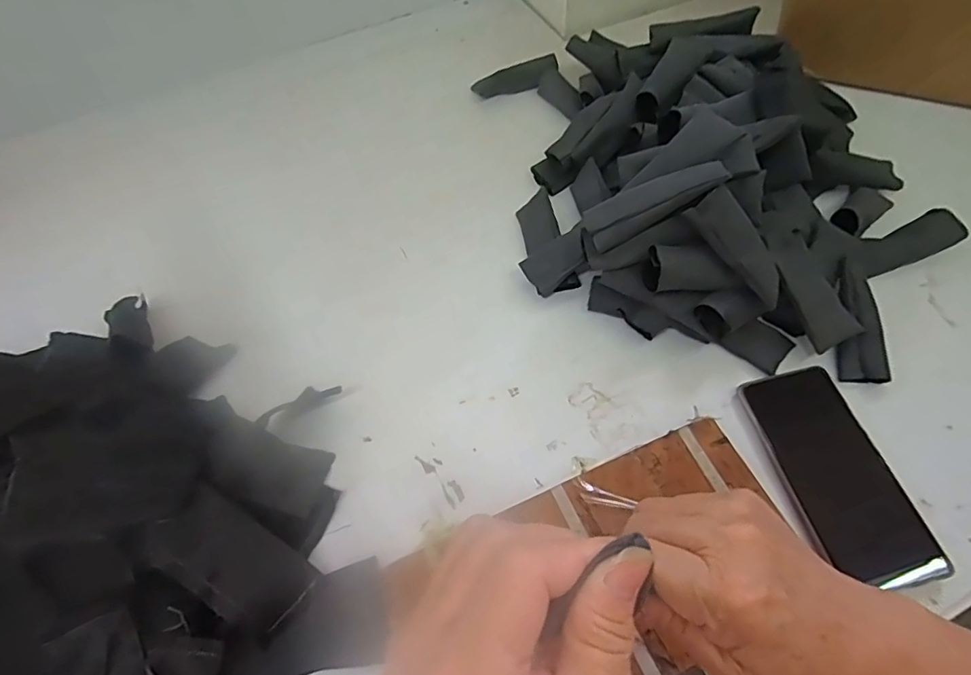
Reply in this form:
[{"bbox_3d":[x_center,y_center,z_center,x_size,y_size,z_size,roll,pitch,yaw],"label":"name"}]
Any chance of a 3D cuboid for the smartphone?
[{"bbox_3d":[0.257,0.097,0.393,0.076,0.015,0.157,-12,59,-4],"label":"smartphone"}]

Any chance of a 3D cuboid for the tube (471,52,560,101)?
[{"bbox_3d":[0.035,-0.311,0.645,0.103,0.016,0.033,-14,58,12],"label":"tube"}]

